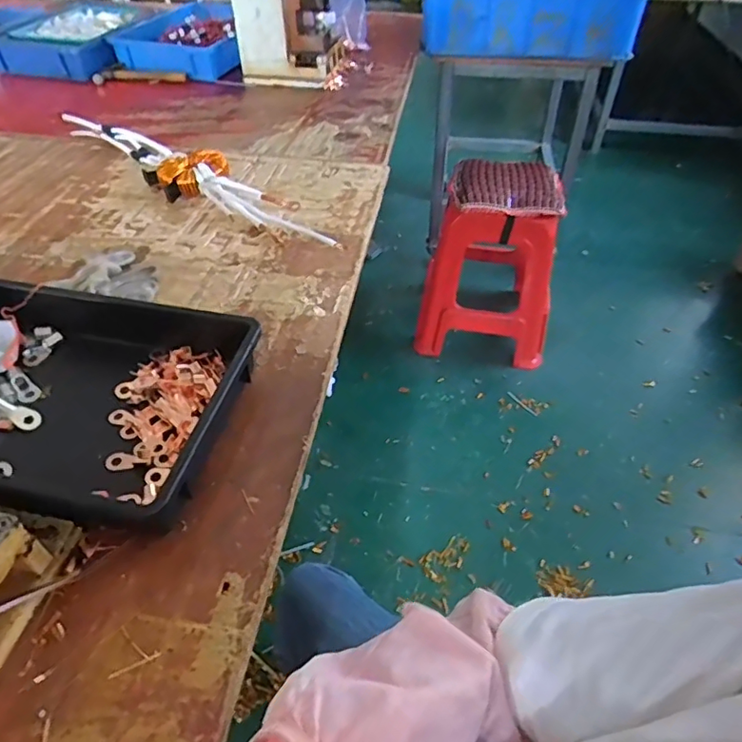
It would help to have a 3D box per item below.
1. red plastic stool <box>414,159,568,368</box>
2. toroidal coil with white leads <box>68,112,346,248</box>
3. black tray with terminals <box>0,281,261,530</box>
[{"bbox_3d":[0.365,-0.338,1.635,0.384,0.511,0.376,5,45,4],"label":"red plastic stool"},{"bbox_3d":[-0.306,-0.334,0.904,0.129,0.052,0.680,-33,56,-30],"label":"toroidal coil with white leads"},{"bbox_3d":[-0.324,0.017,0.550,0.372,0.066,0.260,10,46,7],"label":"black tray with terminals"}]

